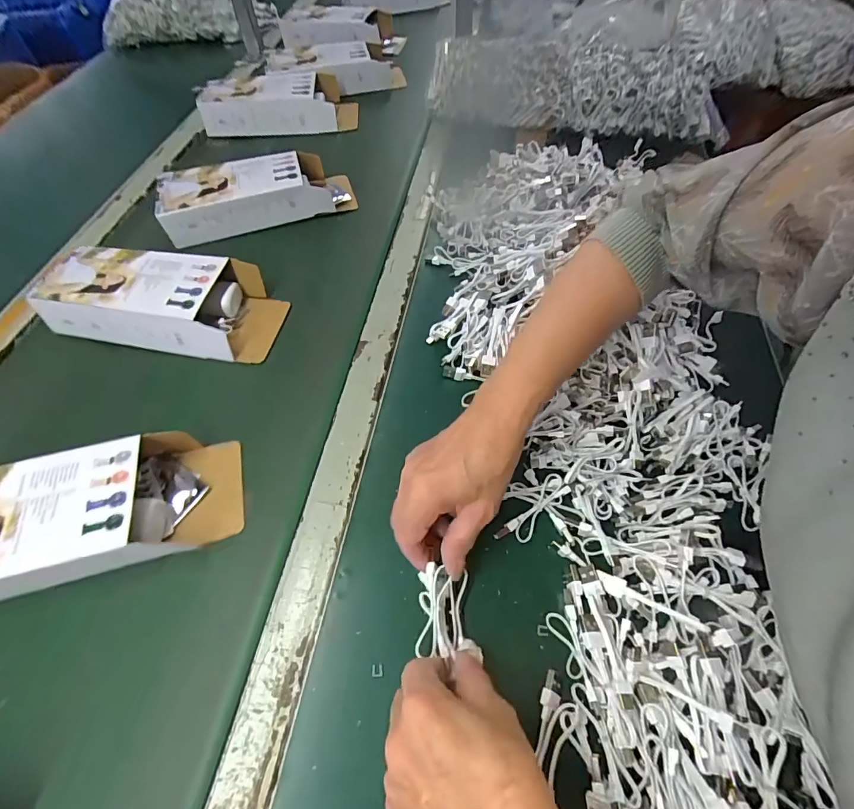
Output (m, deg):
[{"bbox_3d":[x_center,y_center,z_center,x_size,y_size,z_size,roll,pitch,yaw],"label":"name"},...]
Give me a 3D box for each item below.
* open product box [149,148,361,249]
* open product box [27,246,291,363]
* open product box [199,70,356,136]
[{"bbox_3d":[-0.234,-0.297,0.604,0.252,0.064,0.100,-19,57,-6],"label":"open product box"},{"bbox_3d":[-0.293,-0.118,0.492,0.259,0.060,0.107,3,57,9],"label":"open product box"},{"bbox_3d":[-0.255,-0.529,0.755,0.261,0.057,0.129,-4,59,-4],"label":"open product box"}]

